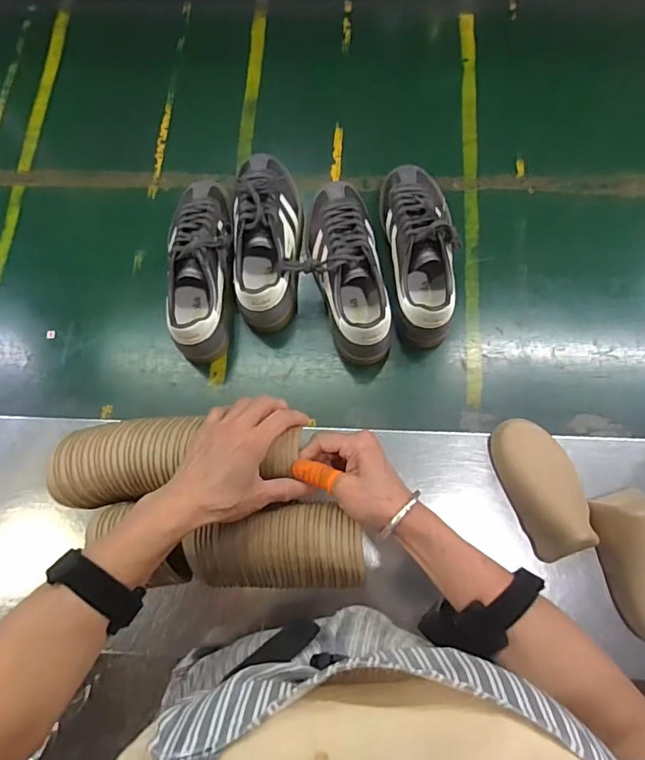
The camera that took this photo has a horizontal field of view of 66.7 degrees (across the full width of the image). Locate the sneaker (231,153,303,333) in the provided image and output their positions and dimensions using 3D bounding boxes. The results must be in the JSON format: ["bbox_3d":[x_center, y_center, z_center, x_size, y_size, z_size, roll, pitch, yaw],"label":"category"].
[{"bbox_3d":[-0.077,-0.204,0.666,0.093,0.081,0.263,-1,74,1],"label":"sneaker"}]

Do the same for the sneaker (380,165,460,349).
[{"bbox_3d":[0.130,-0.182,0.649,0.085,0.091,0.259,-5,74,0],"label":"sneaker"}]

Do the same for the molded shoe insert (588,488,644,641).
[{"bbox_3d":[0.347,0.201,0.519,0.074,0.068,0.158,-12,75,-1],"label":"molded shoe insert"}]

